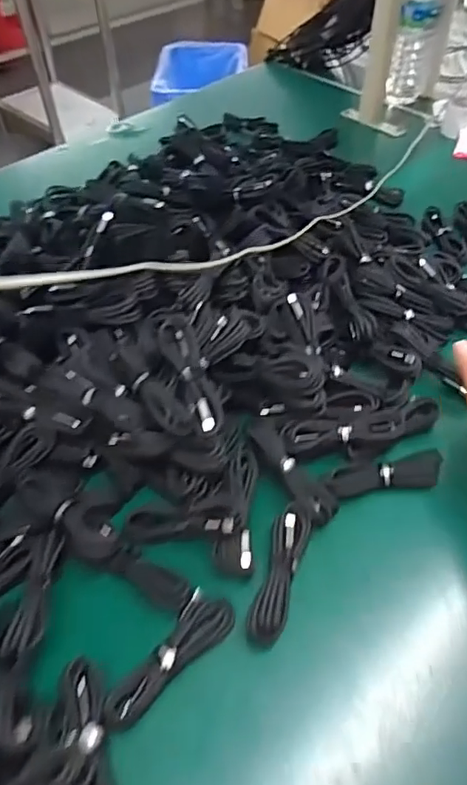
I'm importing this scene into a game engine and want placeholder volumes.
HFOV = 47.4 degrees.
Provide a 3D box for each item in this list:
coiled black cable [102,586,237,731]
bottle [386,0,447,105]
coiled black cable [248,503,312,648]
[{"bbox_3d":[-0.047,0.196,0.394,0.036,0.018,0.110,31,58,25],"label":"coiled black cable"},{"bbox_3d":[0.321,-0.621,0.924,0.070,0.222,0.055,14,52,13],"label":"bottle"},{"bbox_3d":[0.038,0.141,0.427,0.028,0.020,0.113,14,52,13],"label":"coiled black cable"}]

